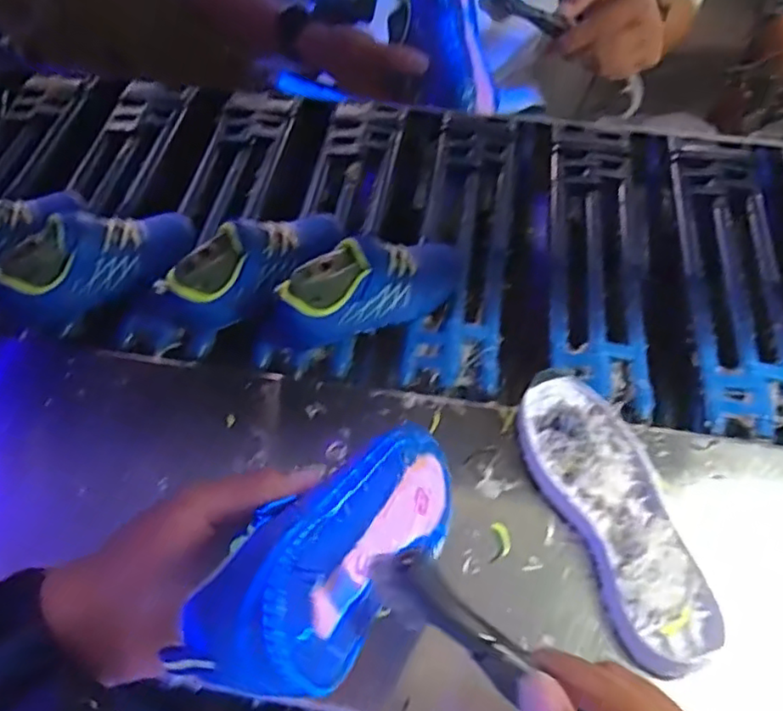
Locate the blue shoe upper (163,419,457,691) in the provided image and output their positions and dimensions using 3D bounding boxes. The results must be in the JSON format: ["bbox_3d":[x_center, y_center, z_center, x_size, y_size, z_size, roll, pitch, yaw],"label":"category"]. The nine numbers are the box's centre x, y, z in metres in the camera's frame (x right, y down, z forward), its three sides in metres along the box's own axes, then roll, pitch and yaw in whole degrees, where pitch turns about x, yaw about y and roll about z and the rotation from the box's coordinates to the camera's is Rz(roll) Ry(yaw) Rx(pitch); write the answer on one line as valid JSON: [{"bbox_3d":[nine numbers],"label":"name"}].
[{"bbox_3d":[-0.013,0.082,0.290,0.060,0.055,0.167,31,31,21],"label":"blue shoe upper"}]

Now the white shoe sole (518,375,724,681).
[{"bbox_3d":[0.166,0.113,0.462,0.081,0.031,0.216,-19,63,-11],"label":"white shoe sole"}]

